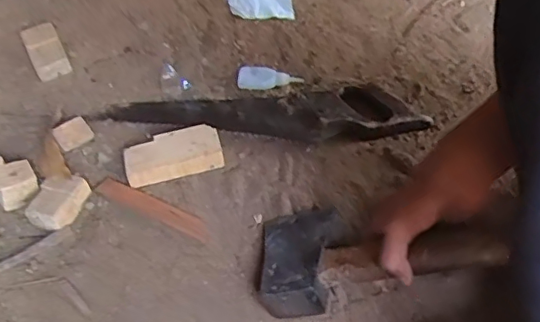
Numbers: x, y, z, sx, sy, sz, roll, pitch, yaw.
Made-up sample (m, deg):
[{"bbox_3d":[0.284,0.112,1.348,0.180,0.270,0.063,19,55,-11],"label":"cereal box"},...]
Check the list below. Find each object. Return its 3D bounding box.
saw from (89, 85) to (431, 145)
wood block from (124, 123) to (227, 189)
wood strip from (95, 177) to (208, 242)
[{"bbox_3d":[-0.009,-0.056,0.661,0.372,0.031,0.086,0,45,0],"label":"saw"},{"bbox_3d":[-0.108,-0.010,0.621,0.104,0.030,0.052,-10,46,-11],"label":"wood block"},{"bbox_3d":[-0.121,0.049,0.586,0.137,0.005,0.027,21,46,20],"label":"wood strip"}]

